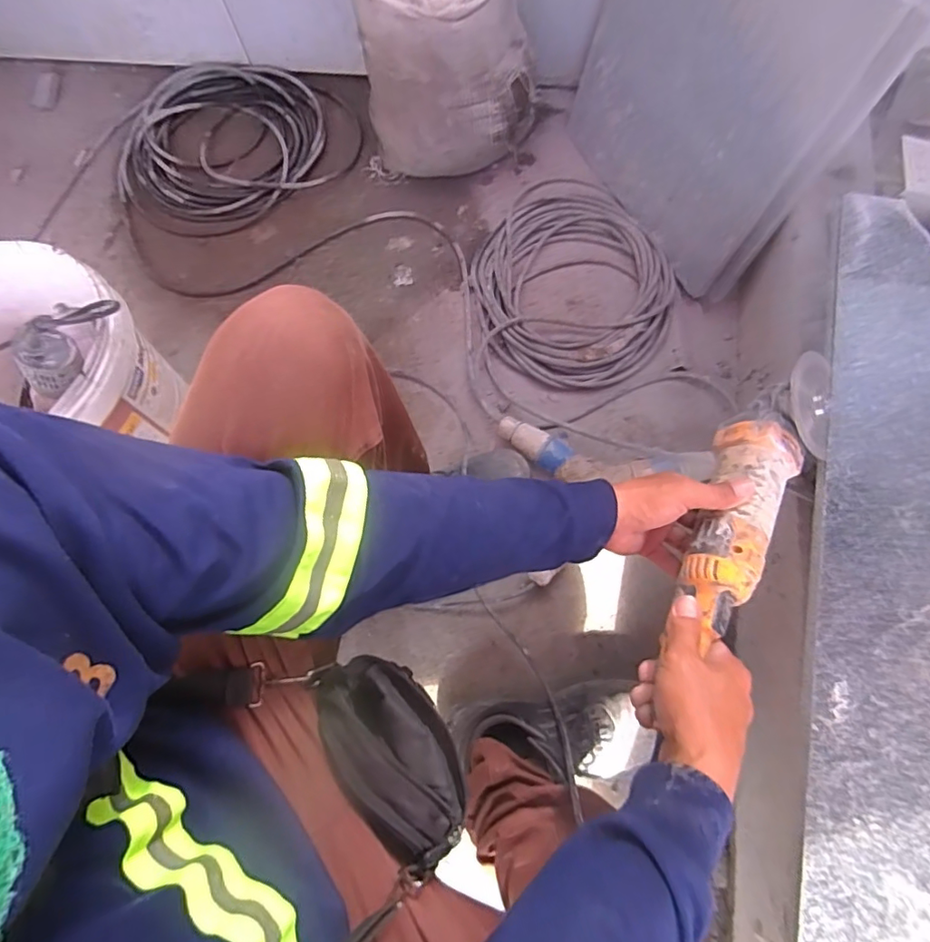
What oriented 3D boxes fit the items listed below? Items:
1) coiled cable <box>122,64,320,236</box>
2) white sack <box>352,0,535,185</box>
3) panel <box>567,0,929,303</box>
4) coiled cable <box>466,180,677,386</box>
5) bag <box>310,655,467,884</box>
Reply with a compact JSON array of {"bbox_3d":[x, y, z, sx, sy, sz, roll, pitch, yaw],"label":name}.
[{"bbox_3d":[-0.514,-0.680,1.110,0.401,0.052,0.419,-1,67,2],"label":"coiled cable"},{"bbox_3d":[-0.025,-0.732,0.961,0.300,0.314,0.259,11,67,7],"label":"white sack"},{"bbox_3d":[0.338,-0.577,0.818,0.030,0.399,0.509,-17,66,-21],"label":"panel"},{"bbox_3d":[0.184,-0.349,0.956,0.329,0.045,0.437,-2,67,2],"label":"coiled cable"},{"bbox_3d":[-0.052,0.218,0.416,0.076,0.080,0.158,-28,68,-9],"label":"bag"}]

